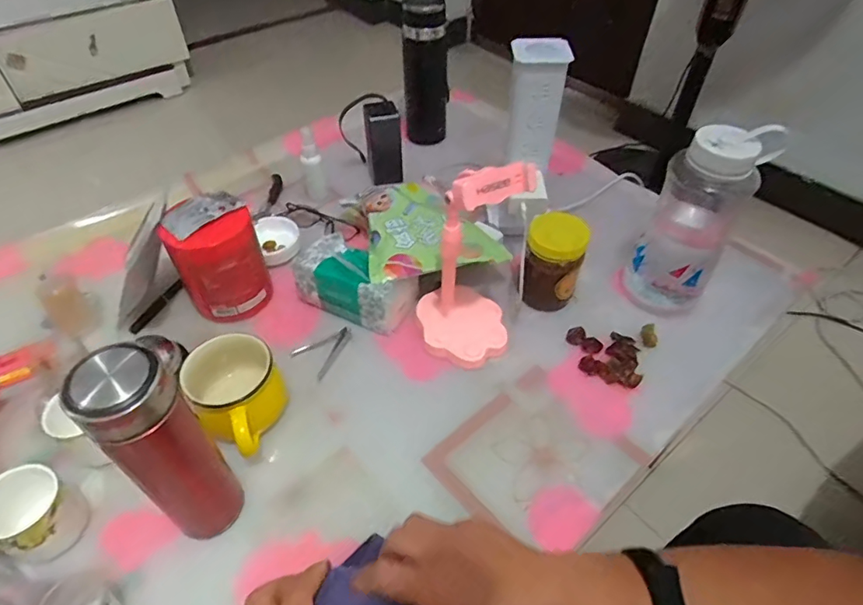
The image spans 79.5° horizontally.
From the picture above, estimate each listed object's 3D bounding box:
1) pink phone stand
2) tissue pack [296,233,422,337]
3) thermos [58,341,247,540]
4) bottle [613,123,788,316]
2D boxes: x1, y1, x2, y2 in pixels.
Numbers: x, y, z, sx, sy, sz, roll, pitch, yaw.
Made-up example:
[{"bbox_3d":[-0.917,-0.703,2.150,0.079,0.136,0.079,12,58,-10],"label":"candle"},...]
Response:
[{"bbox_3d":[0.039,-0.038,0.560,0.103,0.252,0.104,0,48,-2],"label":"pink phone stand"},{"bbox_3d":[-0.093,-0.027,0.669,0.138,0.078,0.089,20,50,16],"label":"tissue pack"},{"bbox_3d":[-0.207,0.128,0.427,0.060,0.246,0.063,-31,55,-26],"label":"thermos"},{"bbox_3d":[0.329,-0.104,0.645,0.099,0.238,0.121,31,54,24],"label":"bottle"}]

